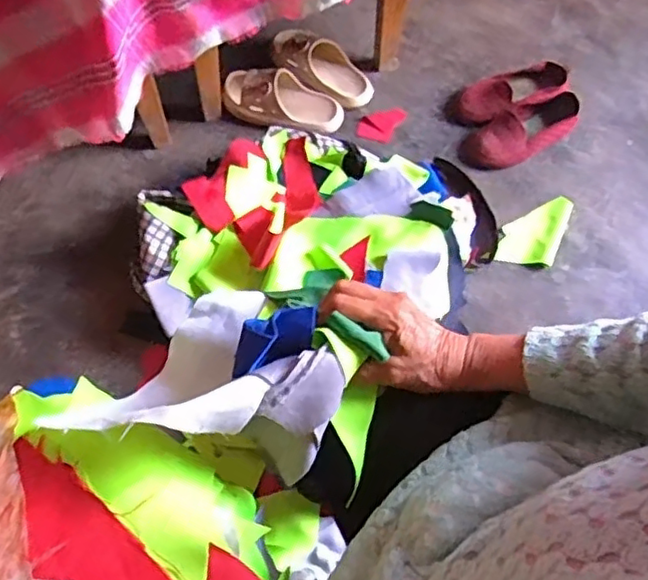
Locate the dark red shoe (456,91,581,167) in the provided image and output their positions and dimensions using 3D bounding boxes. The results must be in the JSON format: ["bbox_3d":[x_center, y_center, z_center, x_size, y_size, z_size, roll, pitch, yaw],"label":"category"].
[{"bbox_3d":[0.353,-0.279,1.138,0.235,0.049,0.088,-22,66,1],"label":"dark red shoe"}]

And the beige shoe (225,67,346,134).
[{"bbox_3d":[-0.076,-0.347,1.138,0.223,0.072,0.095,18,65,6],"label":"beige shoe"}]

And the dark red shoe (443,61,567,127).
[{"bbox_3d":[0.336,-0.364,1.173,0.237,0.050,0.095,-16,66,-10],"label":"dark red shoe"}]

